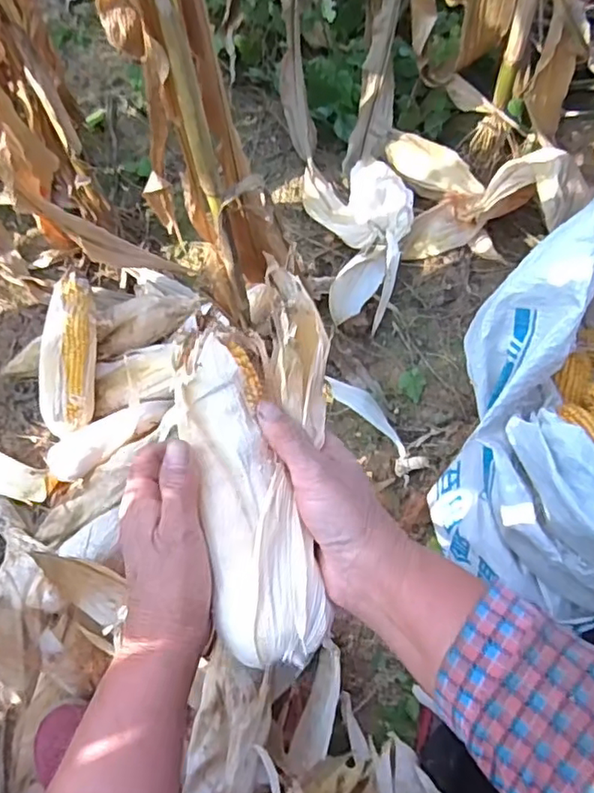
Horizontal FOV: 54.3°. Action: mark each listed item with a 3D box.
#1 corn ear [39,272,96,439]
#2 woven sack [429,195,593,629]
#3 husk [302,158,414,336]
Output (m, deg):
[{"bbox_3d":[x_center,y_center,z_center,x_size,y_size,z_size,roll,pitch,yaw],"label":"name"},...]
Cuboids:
[{"bbox_3d":[-0.306,-0.058,0.775,0.064,0.048,0.218,0,84,3],"label":"corn ear"},{"bbox_3d":[0.320,0.012,0.622,0.286,0.273,0.448,20,68,11],"label":"woven sack"},{"bbox_3d":[0.100,-0.256,0.883,0.150,0.069,0.315,-9,66,-1],"label":"husk"}]

